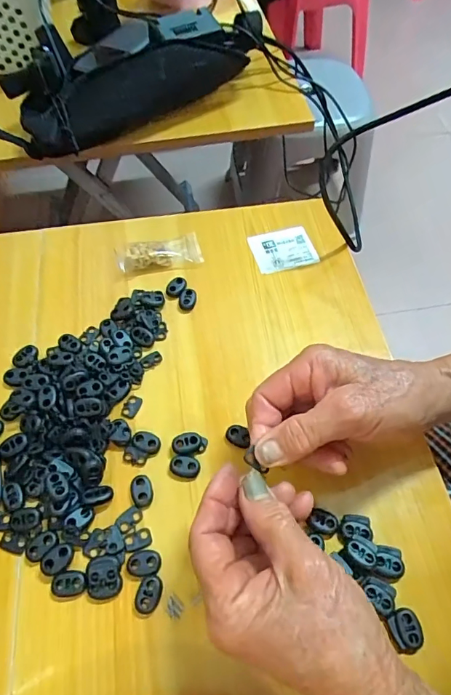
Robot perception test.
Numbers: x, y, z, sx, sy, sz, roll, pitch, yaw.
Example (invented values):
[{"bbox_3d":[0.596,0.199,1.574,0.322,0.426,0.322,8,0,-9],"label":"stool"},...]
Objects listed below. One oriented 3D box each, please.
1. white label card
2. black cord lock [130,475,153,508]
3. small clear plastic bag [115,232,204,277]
[{"bbox_3d":[0.057,-0.096,0.439,0.060,0.004,0.046,-16,65,-8],"label":"white label card"},{"bbox_3d":[-0.059,0.101,0.316,0.015,0.004,0.022,-10,59,-6],"label":"black cord lock"},{"bbox_3d":[-0.064,-0.092,0.427,0.078,0.018,0.033,-10,59,-7],"label":"small clear plastic bag"}]

